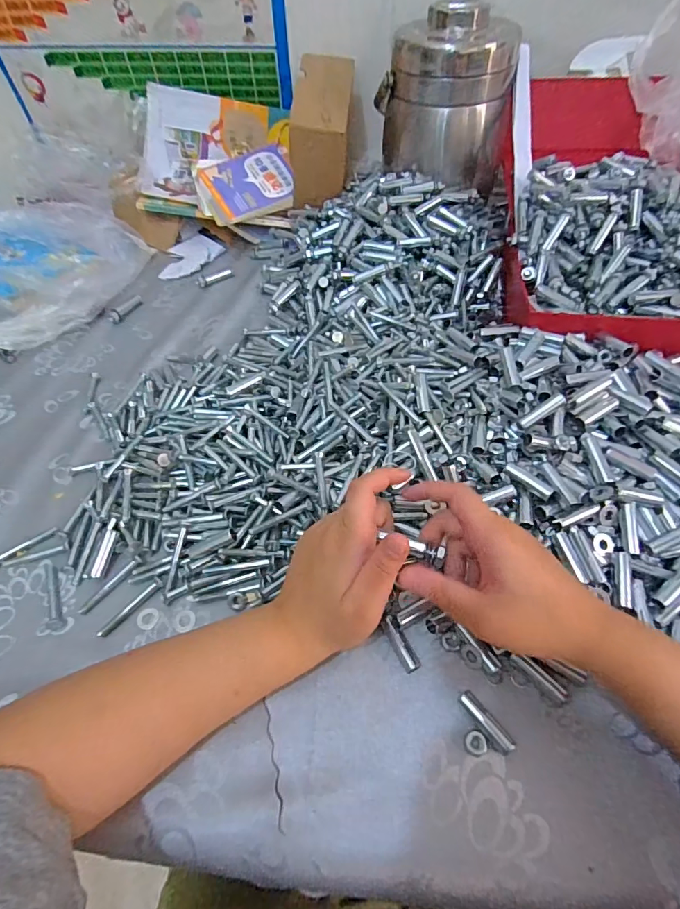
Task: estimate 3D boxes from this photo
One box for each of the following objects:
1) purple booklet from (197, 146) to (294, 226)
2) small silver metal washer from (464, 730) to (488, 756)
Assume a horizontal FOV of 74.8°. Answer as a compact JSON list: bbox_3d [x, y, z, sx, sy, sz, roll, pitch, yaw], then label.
[{"bbox_3d":[-0.130,-0.385,0.637,0.134,0.020,0.098,-29,83,-13],"label":"purple booklet"},{"bbox_3d":[0.086,0.182,0.281,0.014,0.008,0.013,2,55,5],"label":"small silver metal washer"}]

